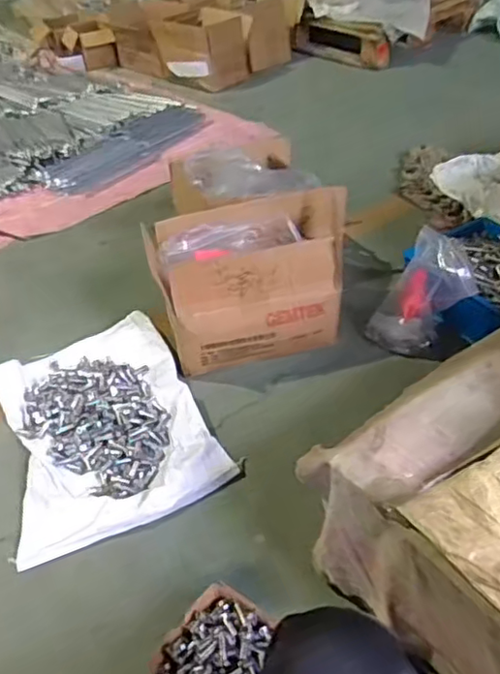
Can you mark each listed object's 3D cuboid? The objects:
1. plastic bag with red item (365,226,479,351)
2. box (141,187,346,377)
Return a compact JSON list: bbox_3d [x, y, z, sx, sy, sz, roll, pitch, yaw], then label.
[{"bbox_3d":[0.344,-0.094,1.236,0.198,0.194,0.150,2,40,11],"label":"plastic bag with red item"},{"bbox_3d":[0.022,-0.135,1.329,0.445,0.254,0.306,-13,40,-7],"label":"box"}]

